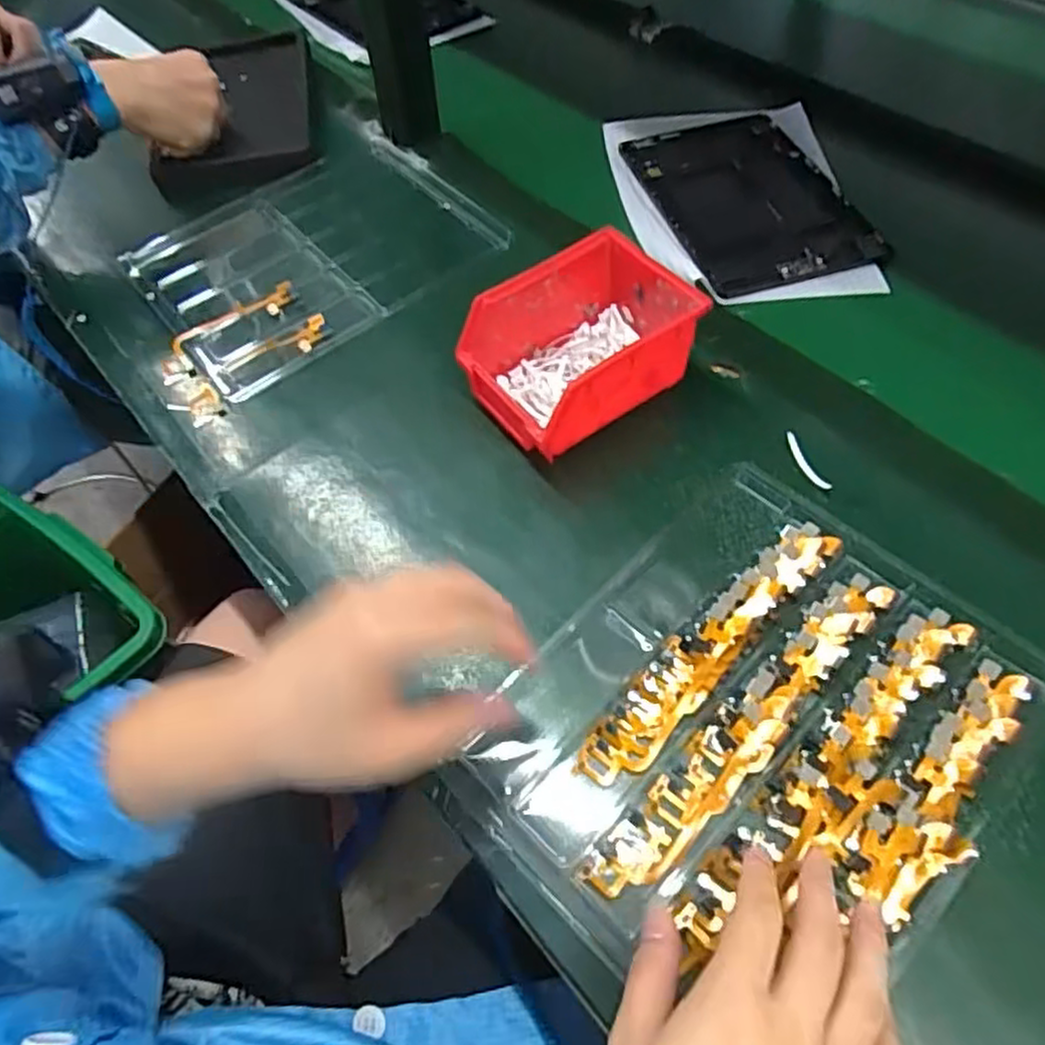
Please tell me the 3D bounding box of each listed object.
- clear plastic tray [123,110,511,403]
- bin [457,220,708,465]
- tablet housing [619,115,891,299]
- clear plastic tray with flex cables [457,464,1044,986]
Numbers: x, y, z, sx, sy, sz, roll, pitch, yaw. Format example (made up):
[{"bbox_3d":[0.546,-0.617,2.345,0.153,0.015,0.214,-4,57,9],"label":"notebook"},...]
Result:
[{"bbox_3d":[-0.188,-0.248,0.656,0.280,0.024,0.251,-34,61,-18],"label":"clear plastic tray"},{"bbox_3d":[0.039,-0.118,0.504,0.142,0.075,0.107,-30,60,-16],"label":"bin"},{"bbox_3d":[0.200,-0.297,0.662,0.160,0.015,0.247,-14,57,-7],"label":"tablet housing"},{"bbox_3d":[0.126,0.106,0.391,0.267,0.016,0.216,-39,62,-22],"label":"clear plastic tray with flex cables"}]

